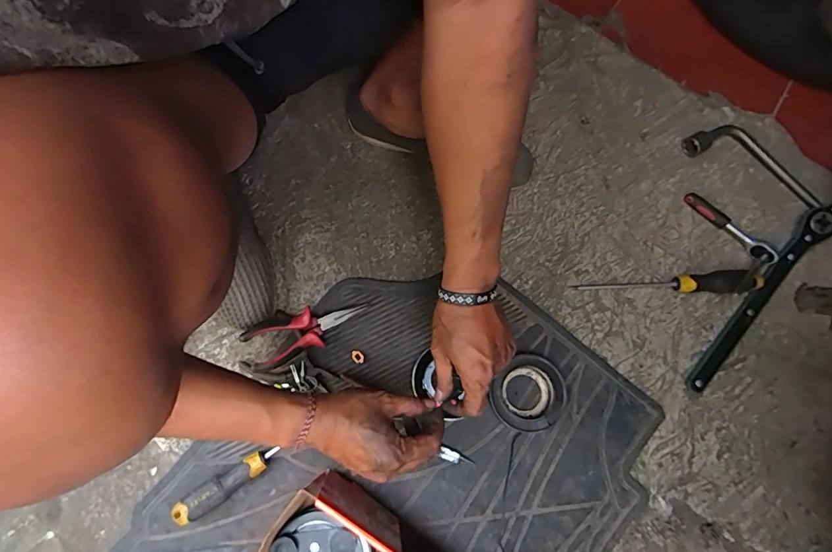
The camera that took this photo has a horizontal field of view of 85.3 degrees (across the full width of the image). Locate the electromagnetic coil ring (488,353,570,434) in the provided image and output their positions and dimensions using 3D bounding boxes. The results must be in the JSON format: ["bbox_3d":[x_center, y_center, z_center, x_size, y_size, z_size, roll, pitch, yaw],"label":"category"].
[{"bbox_3d":[0.143,0.150,0.570,0.084,0.029,0.091,0,75,-1],"label":"electromagnetic coil ring"}]

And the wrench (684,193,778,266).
[{"bbox_3d":[0.442,-0.068,0.638,0.027,0.025,0.139,-40,80,-11],"label":"wrench"}]

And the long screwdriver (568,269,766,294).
[{"bbox_3d":[0.343,0.013,0.614,0.246,0.034,0.029,-3,75,-2],"label":"long screwdriver"}]

